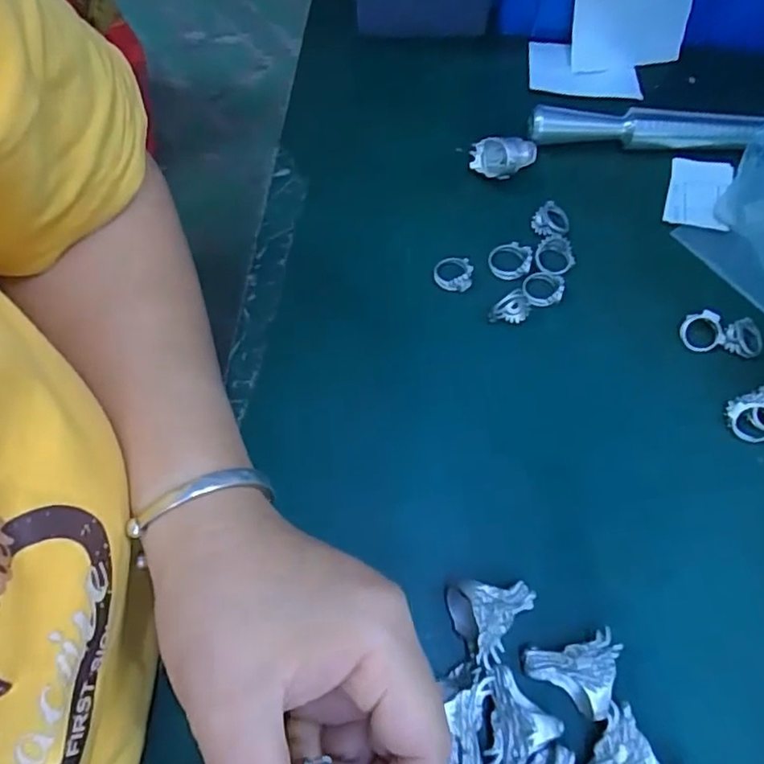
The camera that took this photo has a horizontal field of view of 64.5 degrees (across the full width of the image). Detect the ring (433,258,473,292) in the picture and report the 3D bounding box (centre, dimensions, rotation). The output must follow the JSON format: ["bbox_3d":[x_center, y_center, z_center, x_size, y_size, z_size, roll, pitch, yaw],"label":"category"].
[{"bbox_3d":[0.040,-0.061,0.339,0.021,0.007,0.020,0,65,-1],"label":"ring"}]

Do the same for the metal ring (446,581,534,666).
[{"bbox_3d":[0.048,0.102,0.258,0.036,0.021,0.030,-3,65,-2],"label":"metal ring"}]

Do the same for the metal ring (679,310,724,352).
[{"bbox_3d":[0.171,-0.027,0.323,0.018,0.011,0.020,-24,67,-11],"label":"metal ring"}]

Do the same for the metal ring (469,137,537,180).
[{"bbox_3d":[0.074,-0.132,0.362,0.041,0.021,0.020,-6,65,-4],"label":"metal ring"}]

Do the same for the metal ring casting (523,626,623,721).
[{"bbox_3d":[0.082,0.123,0.250,0.037,0.017,0.029,-12,66,-6],"label":"metal ring casting"}]

